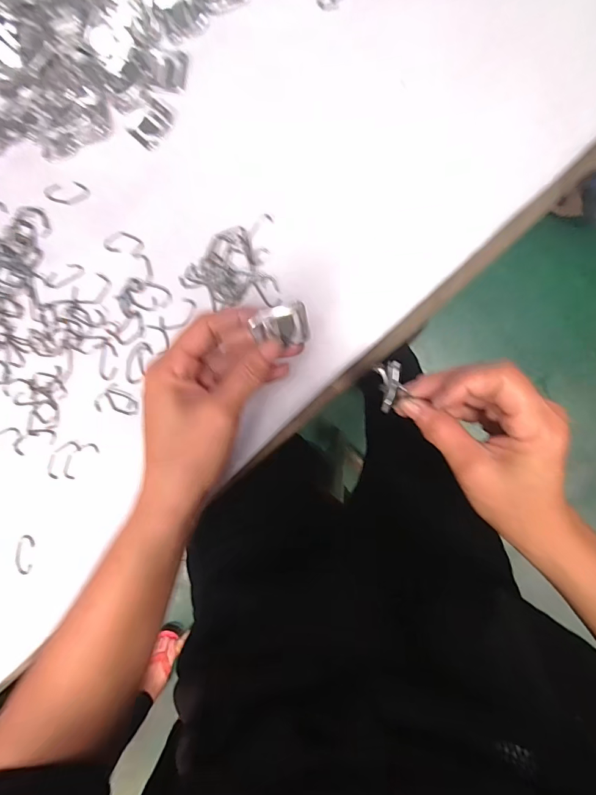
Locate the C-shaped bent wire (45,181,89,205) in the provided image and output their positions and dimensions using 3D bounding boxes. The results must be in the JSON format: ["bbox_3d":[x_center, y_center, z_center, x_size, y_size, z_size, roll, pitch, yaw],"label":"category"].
[{"bbox_3d":[-0.198,-0.176,0.345,0.040,0.005,0.017,-5,92,8],"label":"C-shaped bent wire"}]

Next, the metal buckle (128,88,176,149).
[{"bbox_3d":[-0.122,-0.227,0.329,0.033,0.004,0.036,39,97,4],"label":"metal buckle"}]

